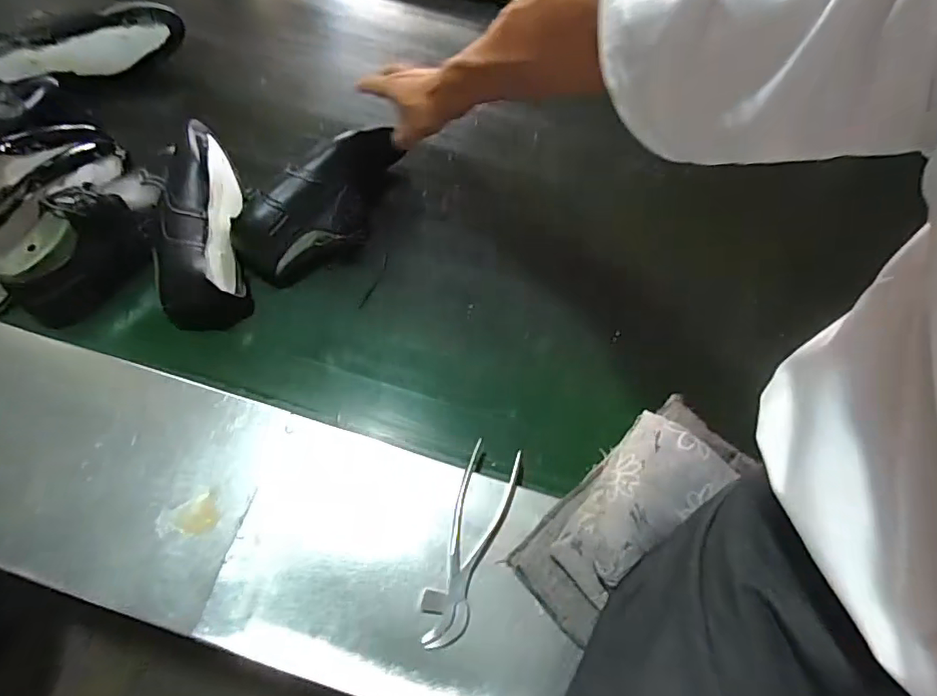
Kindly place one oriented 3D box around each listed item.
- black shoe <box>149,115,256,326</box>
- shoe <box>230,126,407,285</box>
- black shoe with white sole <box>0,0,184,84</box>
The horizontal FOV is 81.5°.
[{"bbox_3d":[-0.329,-0.155,0.667,0.093,0.087,0.253,-11,65,-7],"label":"black shoe"},{"bbox_3d":[-0.175,-0.182,0.683,0.089,0.088,0.249,37,74,15],"label":"shoe"},{"bbox_3d":[-0.552,-0.444,0.788,0.255,0.071,0.084,-11,65,-7],"label":"black shoe with white sole"}]

